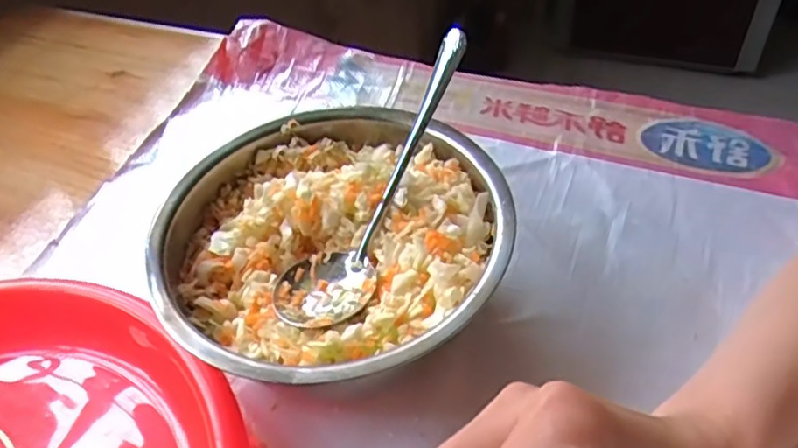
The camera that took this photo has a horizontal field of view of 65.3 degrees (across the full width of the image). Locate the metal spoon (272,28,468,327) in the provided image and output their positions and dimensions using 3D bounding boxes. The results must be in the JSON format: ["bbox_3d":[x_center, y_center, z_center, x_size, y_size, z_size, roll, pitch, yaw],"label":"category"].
[{"bbox_3d":[-0.010,-0.026,0.327,0.049,0.030,0.173,23,84,26],"label":"metal spoon"}]

